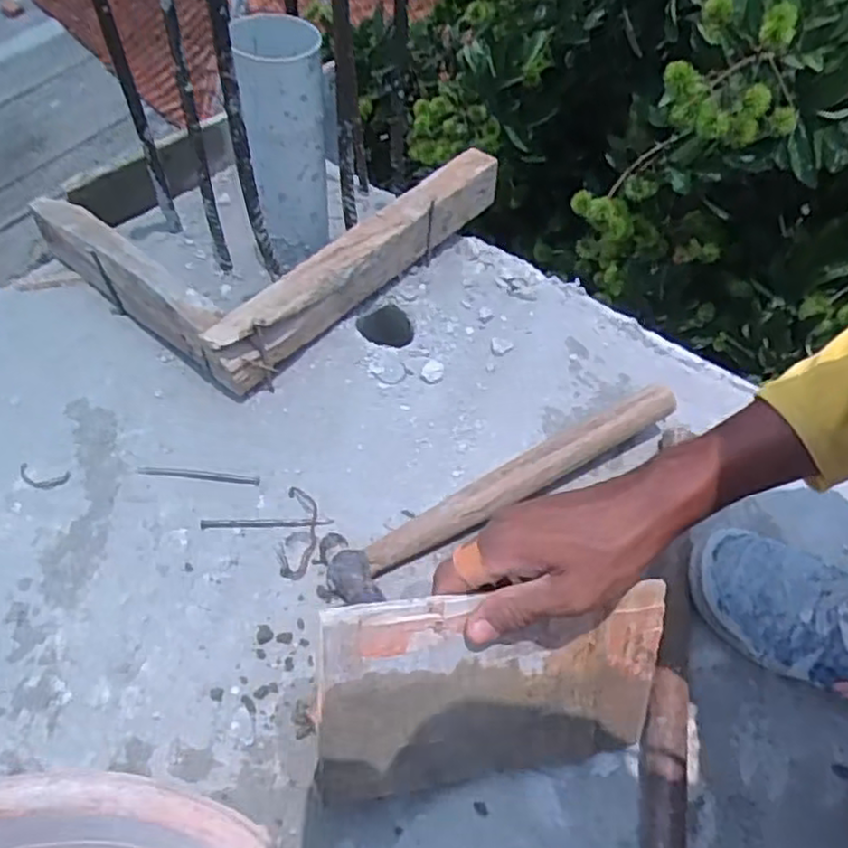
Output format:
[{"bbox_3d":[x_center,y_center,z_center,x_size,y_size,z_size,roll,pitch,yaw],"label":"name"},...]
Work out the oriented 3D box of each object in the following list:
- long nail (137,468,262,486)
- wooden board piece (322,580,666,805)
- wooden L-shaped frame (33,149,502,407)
[{"bbox_3d":[-0.192,0.043,0.620,0.102,0.004,0.008,5,54,-1],"label":"long nail"},{"bbox_3d":[0.046,0.166,0.454,0.220,0.132,0.010,-2,19,-17],"label":"wooden board piece"},{"bbox_3d":[-0.154,-0.230,0.776,0.297,0.079,0.380,36,60,20],"label":"wooden L-shaped frame"}]

